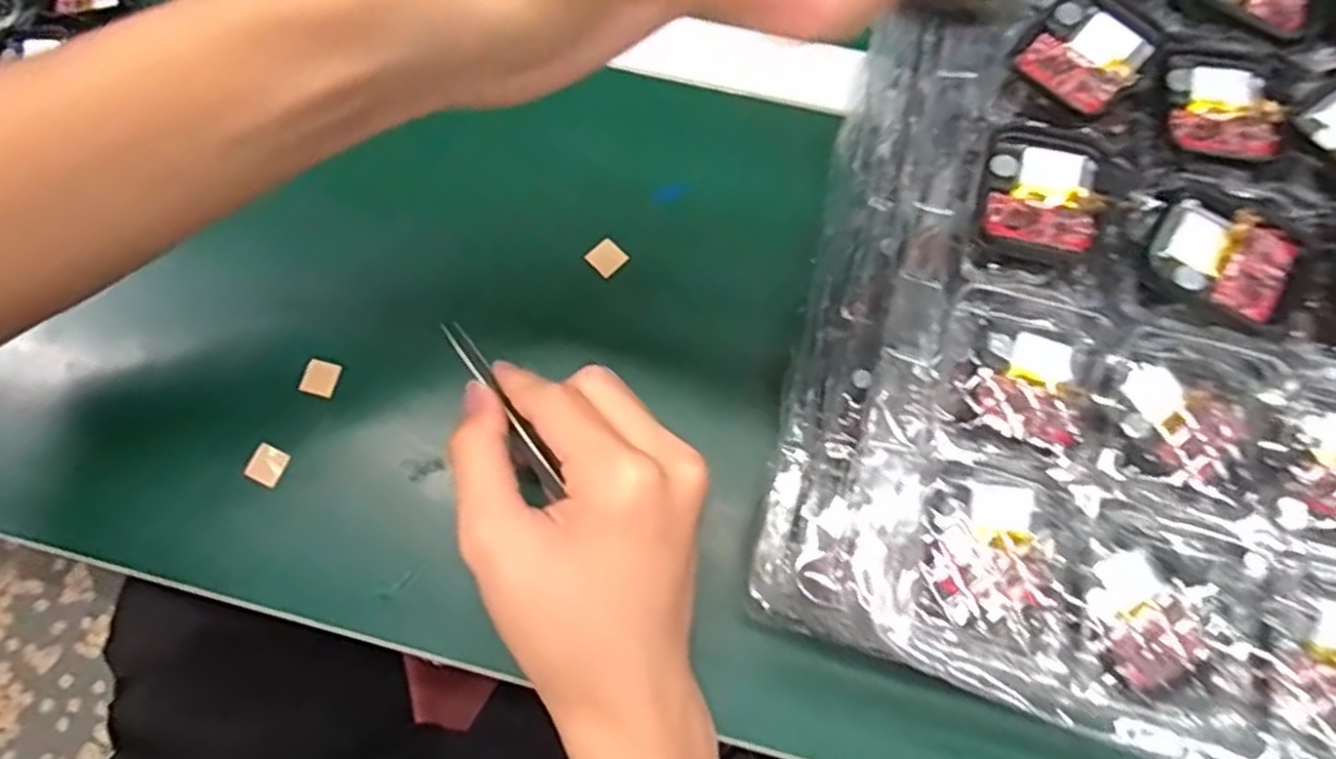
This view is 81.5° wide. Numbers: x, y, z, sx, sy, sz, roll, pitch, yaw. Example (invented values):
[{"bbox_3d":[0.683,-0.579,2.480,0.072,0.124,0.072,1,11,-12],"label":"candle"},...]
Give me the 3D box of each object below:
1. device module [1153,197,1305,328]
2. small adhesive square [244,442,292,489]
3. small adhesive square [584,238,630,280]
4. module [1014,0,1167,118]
[{"bbox_3d":[0.165,-0.036,0.229,0.038,0.005,0.031,28,74,9],"label":"device module"},{"bbox_3d":[-0.179,0.038,0.346,0.014,0.005,0.017,23,74,8],"label":"small adhesive square"},{"bbox_3d":[-0.029,-0.058,0.372,0.015,0.004,0.016,41,77,13],"label":"small adhesive square"},{"bbox_3d":[0.136,-0.106,0.250,0.035,0.008,0.038,41,77,13],"label":"module"}]

